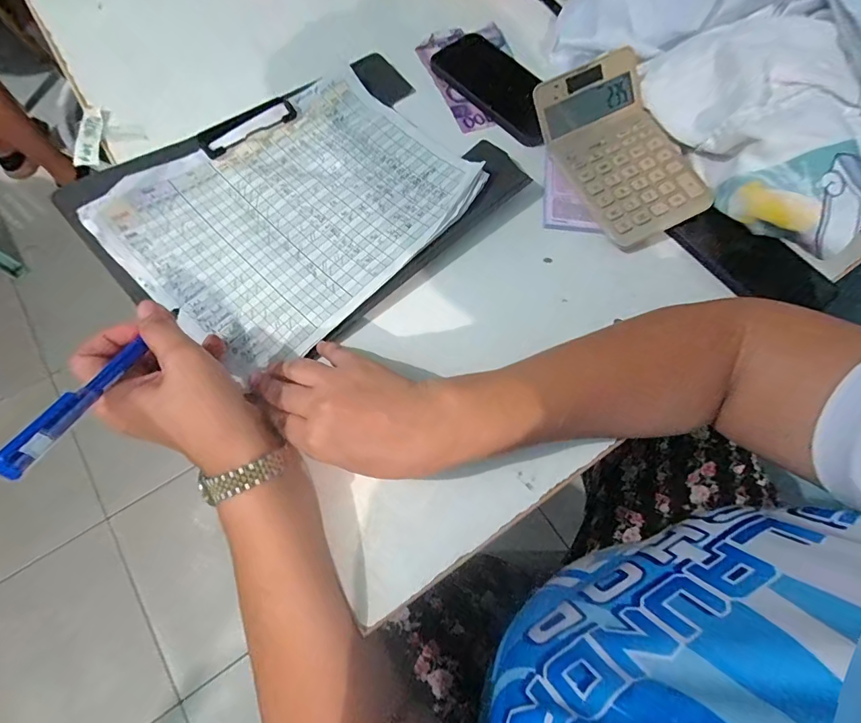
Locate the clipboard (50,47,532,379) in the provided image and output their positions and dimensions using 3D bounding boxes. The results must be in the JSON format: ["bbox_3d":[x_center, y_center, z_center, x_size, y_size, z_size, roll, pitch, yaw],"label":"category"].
[{"bbox_3d":[-0.104,-0.151,0.380,0.331,0.040,0.235,-40,75,-15],"label":"clipboard"}]

